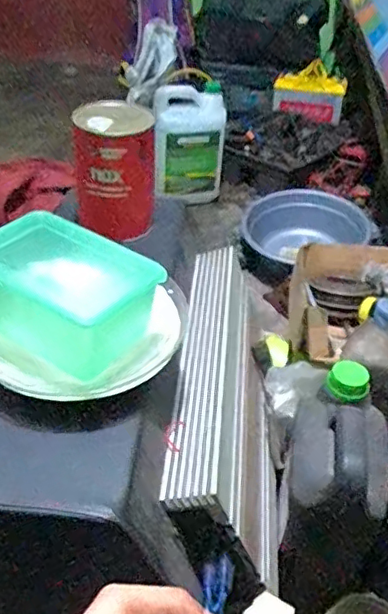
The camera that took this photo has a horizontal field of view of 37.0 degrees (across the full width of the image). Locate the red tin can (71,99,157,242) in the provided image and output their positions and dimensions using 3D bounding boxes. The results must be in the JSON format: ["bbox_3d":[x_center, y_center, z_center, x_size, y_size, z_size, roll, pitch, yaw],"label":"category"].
[{"bbox_3d":[-0.097,-0.175,0.726,0.095,0.140,0.110,-2,40,-8],"label":"red tin can"}]

